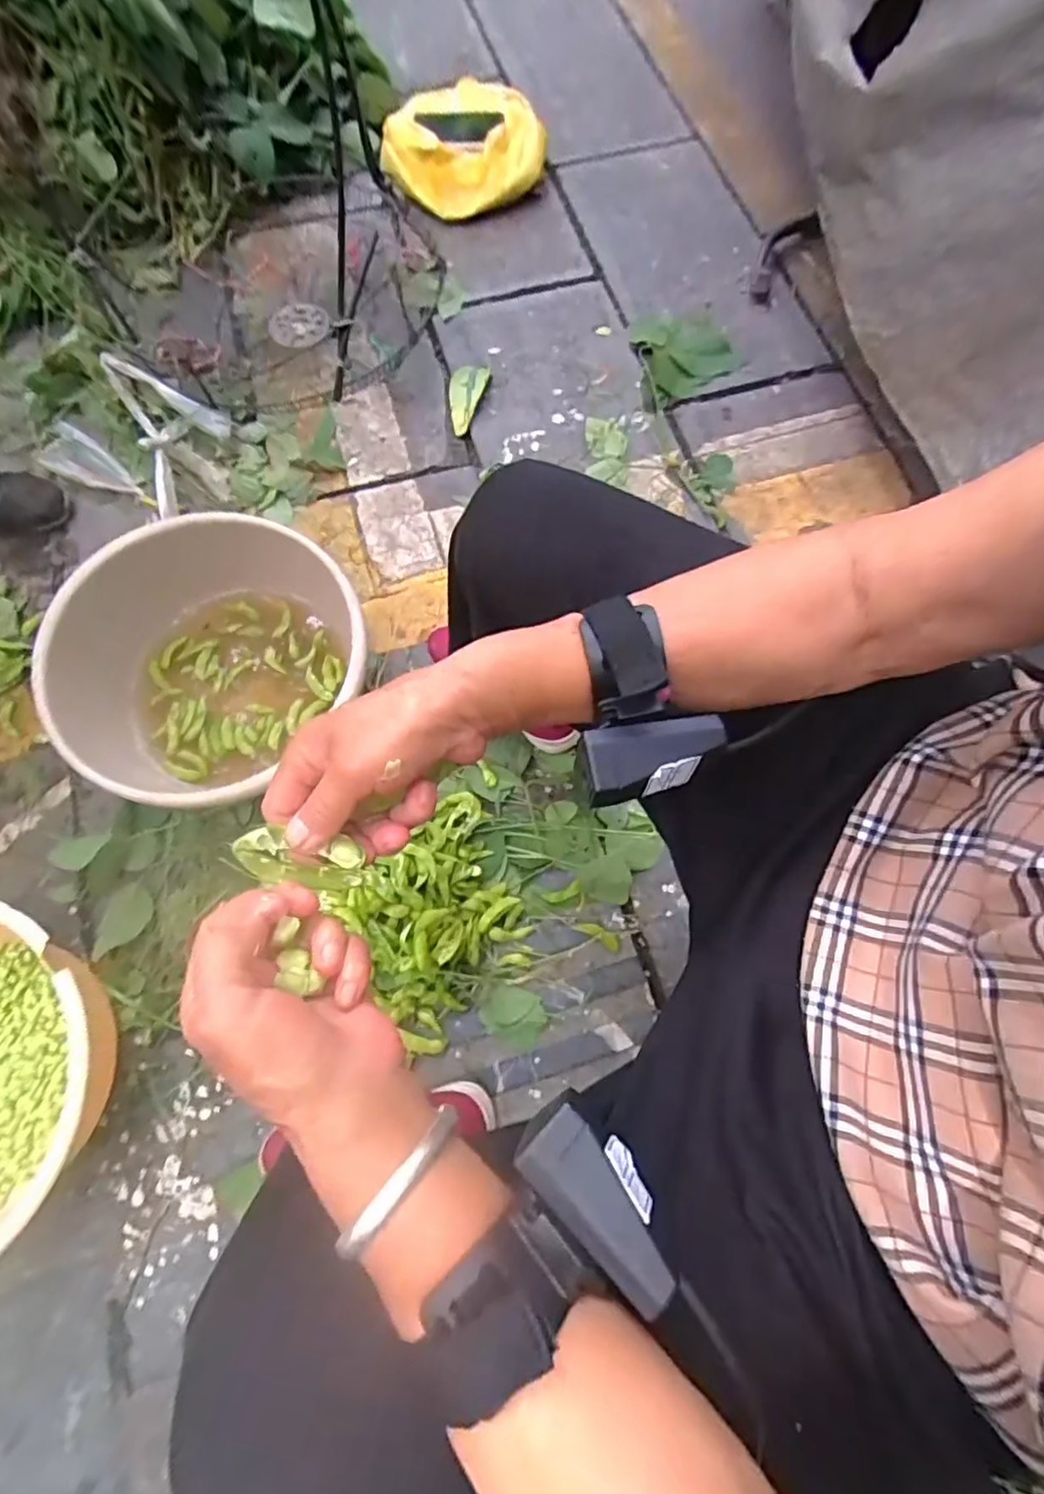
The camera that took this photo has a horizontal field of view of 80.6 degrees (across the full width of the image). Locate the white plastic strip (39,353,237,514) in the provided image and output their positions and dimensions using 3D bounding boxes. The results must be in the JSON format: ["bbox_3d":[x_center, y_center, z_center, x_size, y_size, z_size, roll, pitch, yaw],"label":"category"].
[{"bbox_3d":[-0.552,-0.448,0.887,0.240,0.045,0.190,25,74,7],"label":"white plastic strip"}]

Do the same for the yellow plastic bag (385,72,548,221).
[{"bbox_3d":[-0.095,-1.023,1.039,0.224,0.114,0.198,22,74,6],"label":"yellow plastic bag"}]

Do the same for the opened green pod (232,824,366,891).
[{"bbox_3d":[-0.106,0.054,0.296,0.059,0.017,0.023,11,73,-3],"label":"opened green pod"}]

